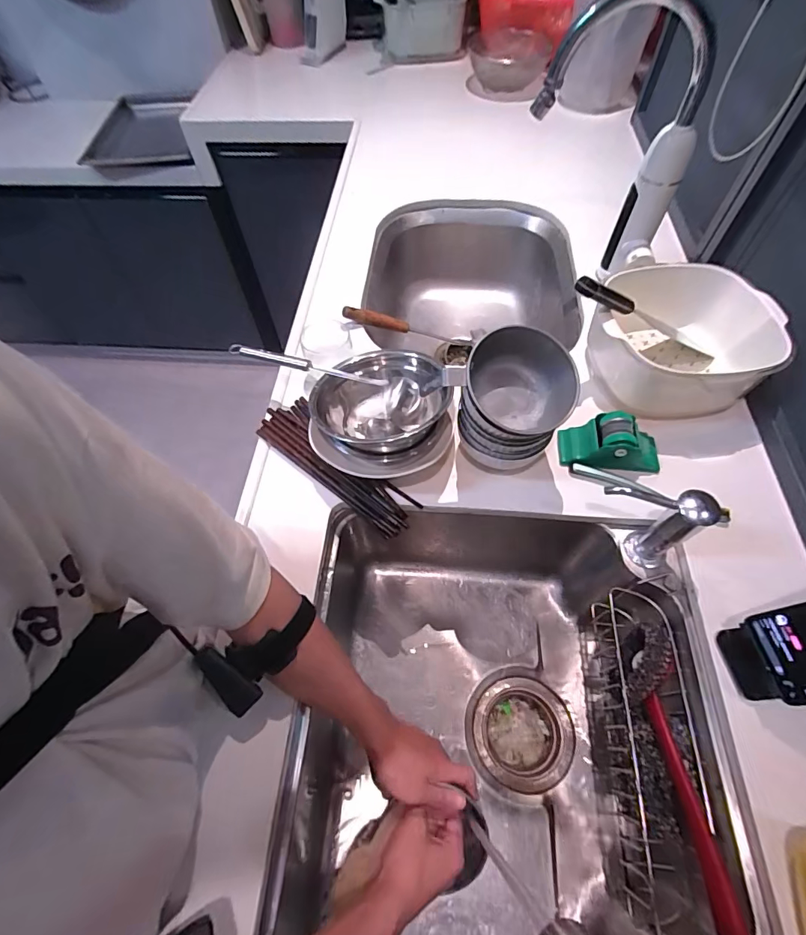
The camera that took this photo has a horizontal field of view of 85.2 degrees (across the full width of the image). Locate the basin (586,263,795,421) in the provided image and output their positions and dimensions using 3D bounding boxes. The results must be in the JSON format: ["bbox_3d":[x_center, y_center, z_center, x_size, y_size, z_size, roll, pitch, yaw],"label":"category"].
[{"bbox_3d":[0.379,-0.166,0.606,0.222,0.106,0.207,-1,60,2],"label":"basin"}]

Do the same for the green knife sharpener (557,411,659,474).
[{"bbox_3d":[0.269,-0.032,0.561,0.121,0.060,0.053,6,61,6],"label":"green knife sharpener"}]

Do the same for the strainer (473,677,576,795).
[{"bbox_3d":[0.172,0.390,0.646,0.133,0.069,0.135,8,61,7],"label":"strainer"}]

